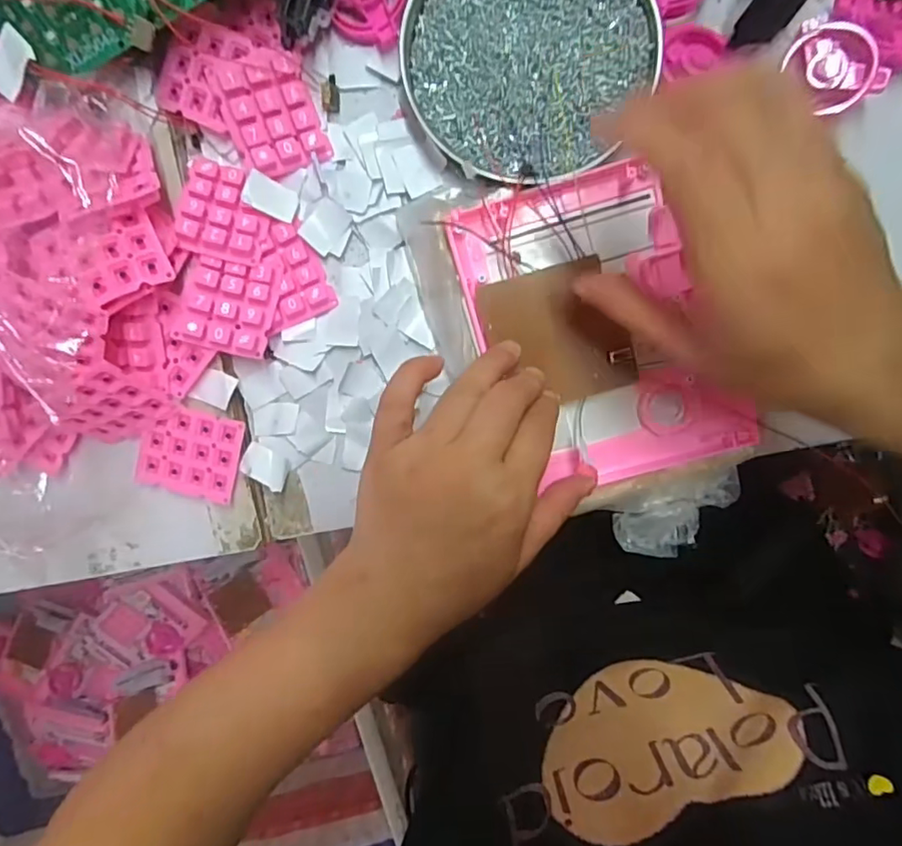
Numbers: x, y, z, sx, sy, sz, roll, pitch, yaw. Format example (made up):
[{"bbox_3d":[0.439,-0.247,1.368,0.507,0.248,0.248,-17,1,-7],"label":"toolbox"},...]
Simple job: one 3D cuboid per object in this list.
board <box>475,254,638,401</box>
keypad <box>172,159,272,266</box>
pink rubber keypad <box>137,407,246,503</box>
[{"bbox_3d":[0.058,-0.047,0.308,0.070,0.009,0.072,-15,102,13],"label":"board"},{"bbox_3d":[-0.129,-0.122,0.324,0.046,0.008,0.057,7,75,-13],"label":"keypad"},{"bbox_3d":[-0.155,0.018,0.339,0.058,0.011,0.049,14,98,0],"label":"pink rubber keypad"}]

